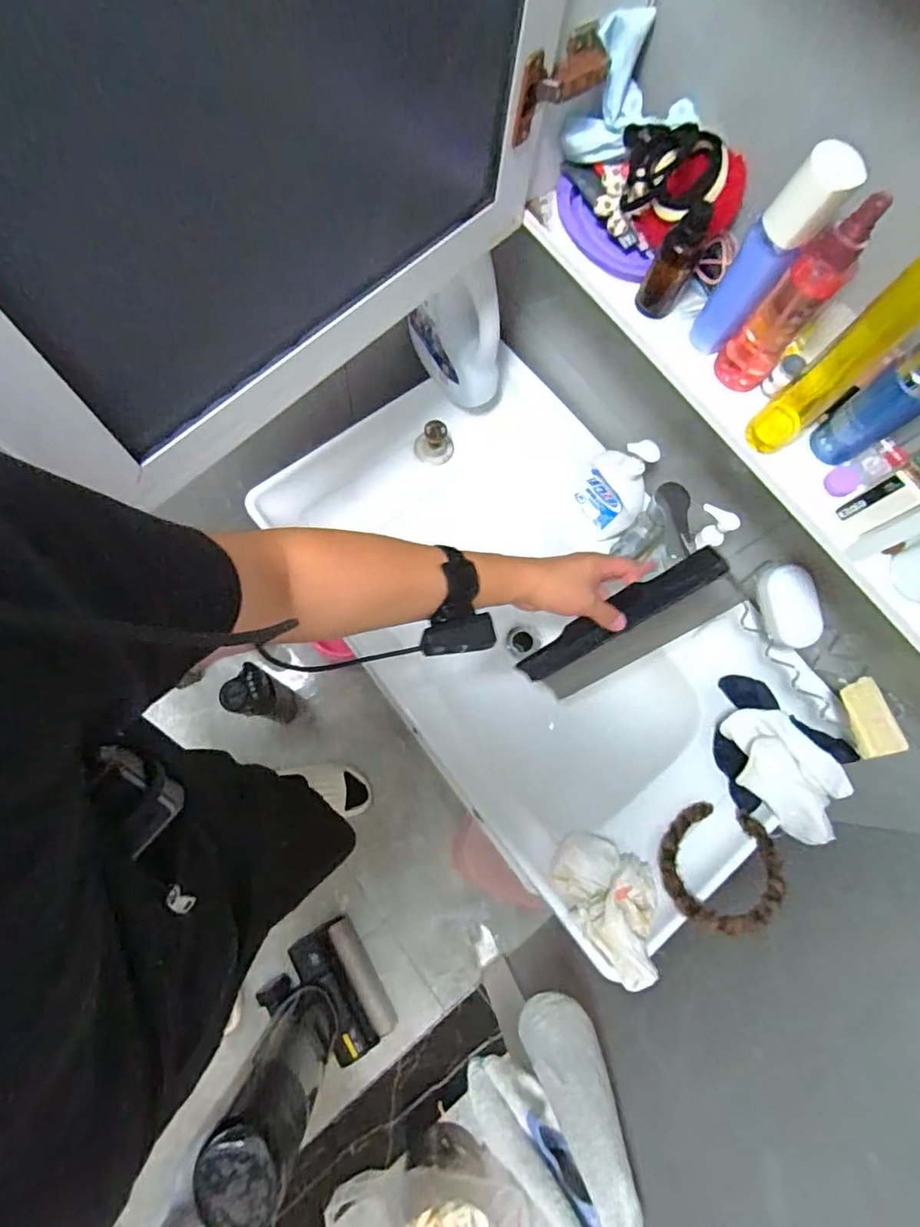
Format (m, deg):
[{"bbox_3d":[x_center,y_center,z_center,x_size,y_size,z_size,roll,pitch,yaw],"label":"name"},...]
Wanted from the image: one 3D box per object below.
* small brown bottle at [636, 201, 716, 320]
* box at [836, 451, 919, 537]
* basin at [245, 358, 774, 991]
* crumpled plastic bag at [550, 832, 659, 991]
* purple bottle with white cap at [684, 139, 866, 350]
[{"bbox_3d":[0.190,-0.311,0.490,0.036,0.084,0.039,1,75,-4],"label":"small brown bottle"},{"bbox_3d":[0.364,-0.106,0.448,0.079,0.071,0.032,-34,80,-12],"label":"box"},{"bbox_3d":[0.108,0.023,0.837,0.462,0.163,0.784,-35,81,-12],"label":"basin"},{"bbox_3d":[0.190,0.351,0.678,0.114,0.056,0.163,-37,81,-13],"label":"crumpled plastic bag"},{"bbox_3d":[0.239,-0.276,0.437,0.032,0.160,0.042,-42,82,-13],"label":"purple bottle with white cap"}]

